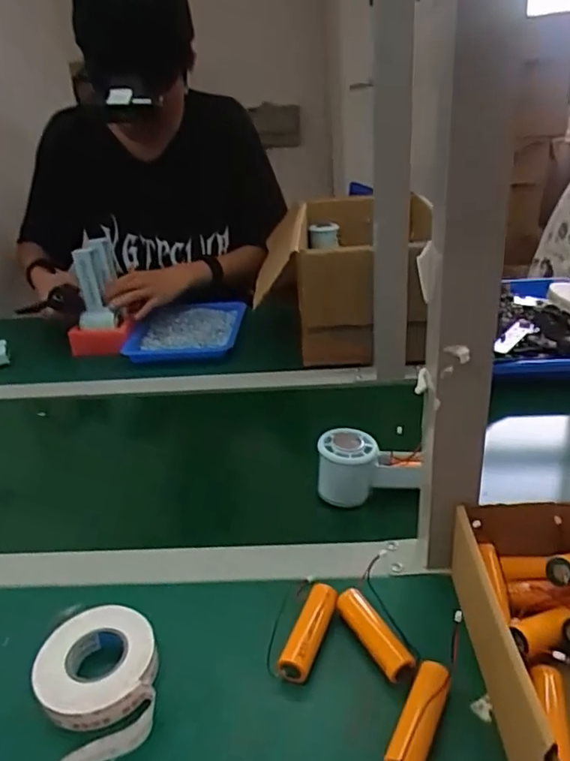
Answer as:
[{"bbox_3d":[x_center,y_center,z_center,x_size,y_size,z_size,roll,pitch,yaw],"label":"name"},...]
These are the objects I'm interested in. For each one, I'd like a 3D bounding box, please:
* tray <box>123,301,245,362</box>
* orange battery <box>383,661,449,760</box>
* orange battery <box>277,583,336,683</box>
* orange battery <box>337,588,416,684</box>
[{"bbox_3d":[-0.161,-0.088,0.951,0.164,0.034,0.195,-2,28,4],"label":"tray"},{"bbox_3d":[0.084,0.213,0.359,0.022,0.023,0.069,12,32,27],"label":"orange battery"},{"bbox_3d":[0.018,0.186,0.424,0.022,0.021,0.073,9,31,23],"label":"orange battery"},{"bbox_3d":[0.064,0.185,0.417,0.021,0.020,0.071,-17,31,-23],"label":"orange battery"}]

